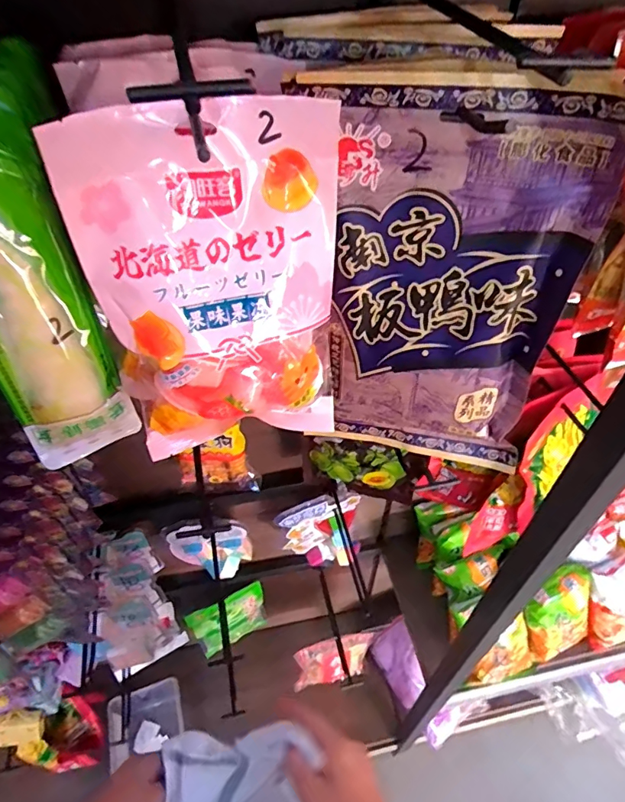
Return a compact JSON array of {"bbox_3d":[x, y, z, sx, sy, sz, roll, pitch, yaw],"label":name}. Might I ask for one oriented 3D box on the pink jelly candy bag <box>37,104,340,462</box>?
[{"bbox_3d":[-0.056,-0.066,0.317,0.159,0.222,0.061,-15,48,-13],"label":"pink jelly candy bag"}]

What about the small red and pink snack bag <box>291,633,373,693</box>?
[{"bbox_3d":[0.041,0.536,0.974,0.165,0.126,0.050,-12,47,-10],"label":"small red and pink snack bag"}]

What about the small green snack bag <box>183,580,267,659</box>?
[{"bbox_3d":[-0.174,0.469,1.016,0.157,0.197,0.027,-25,51,-21],"label":"small green snack bag"}]

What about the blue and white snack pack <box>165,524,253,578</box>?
[{"bbox_3d":[-0.172,0.253,0.792,0.134,0.133,0.052,-10,47,-9],"label":"blue and white snack pack"}]

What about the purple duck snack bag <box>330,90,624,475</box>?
[{"bbox_3d":[0.090,-0.063,0.335,0.160,0.252,0.044,15,48,14],"label":"purple duck snack bag"}]

